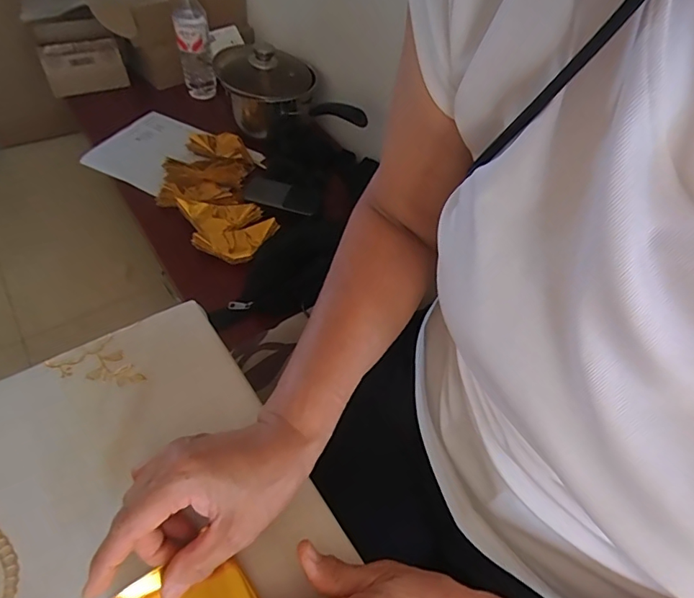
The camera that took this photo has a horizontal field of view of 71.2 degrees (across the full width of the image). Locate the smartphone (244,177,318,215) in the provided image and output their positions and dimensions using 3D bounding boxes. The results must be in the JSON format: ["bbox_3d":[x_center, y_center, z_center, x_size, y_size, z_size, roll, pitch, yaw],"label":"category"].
[{"bbox_3d":[-0.109,-0.176,0.821,0.126,0.009,0.059,18,55,7],"label":"smartphone"}]

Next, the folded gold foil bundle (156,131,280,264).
[{"bbox_3d":[-0.236,-0.189,0.855,0.179,0.054,0.311,-13,53,-14],"label":"folded gold foil bundle"}]

